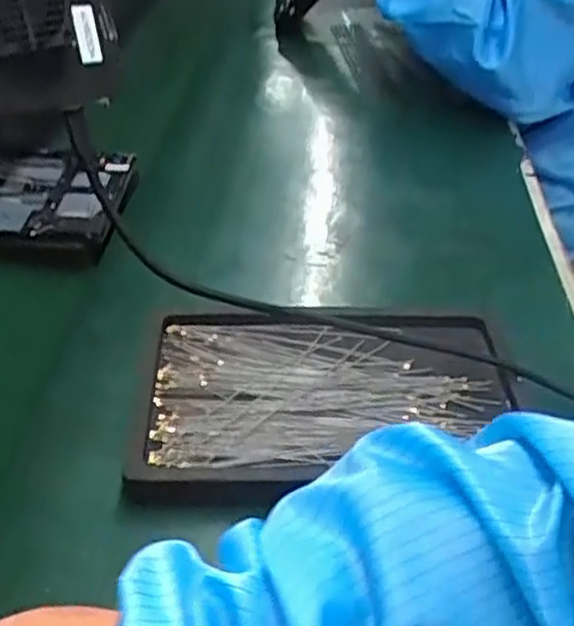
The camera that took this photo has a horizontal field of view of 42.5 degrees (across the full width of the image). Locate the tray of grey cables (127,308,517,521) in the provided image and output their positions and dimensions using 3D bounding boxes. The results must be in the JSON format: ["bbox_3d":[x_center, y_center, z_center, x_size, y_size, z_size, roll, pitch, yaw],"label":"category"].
[{"bbox_3d":[0.025,0.052,0.473,0.235,0.019,0.162,2,39,-2],"label":"tray of grey cables"}]

